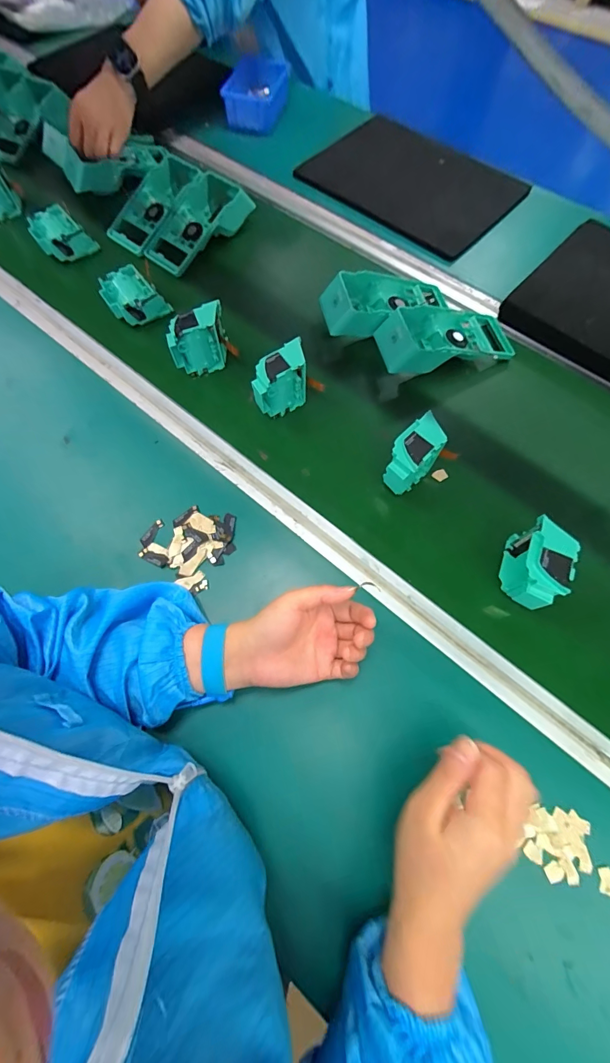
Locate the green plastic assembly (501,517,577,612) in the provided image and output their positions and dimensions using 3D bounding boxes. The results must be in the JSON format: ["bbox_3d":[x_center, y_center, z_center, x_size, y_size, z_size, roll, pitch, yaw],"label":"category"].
[{"bbox_3d":[0.239,0.036,0.400,0.042,0.075,0.082,24,72,7],"label":"green plastic assembly"}]

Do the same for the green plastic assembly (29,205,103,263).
[{"bbox_3d":[-0.388,-0.474,0.607,0.079,0.039,0.079,-36,75,-13],"label":"green plastic assembly"}]

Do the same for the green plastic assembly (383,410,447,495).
[{"bbox_3d":[0.122,-0.083,0.444,0.045,0.078,0.077,38,74,12],"label":"green plastic assembly"}]

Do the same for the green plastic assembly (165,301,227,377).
[{"bbox_3d":[-0.140,-0.250,0.511,0.078,0.082,0.034,-23,70,-8],"label":"green plastic assembly"}]

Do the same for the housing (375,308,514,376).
[{"bbox_3d":[0.196,-0.268,0.527,0.197,0.048,0.090,-14,71,-6],"label":"housing"}]

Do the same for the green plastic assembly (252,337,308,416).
[{"bbox_3d":[-0.031,-0.188,0.484,0.078,0.077,0.042,-32,74,-12],"label":"green plastic assembly"}]

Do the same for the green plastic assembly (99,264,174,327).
[{"bbox_3d":[-0.249,-0.339,0.556,0.083,0.039,0.075,43,75,13],"label":"green plastic assembly"}]

